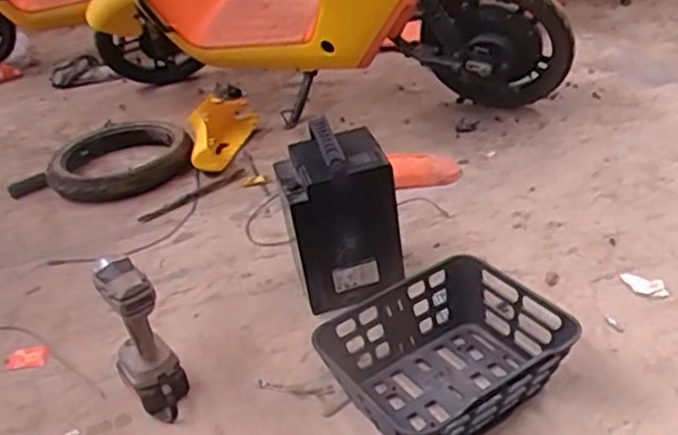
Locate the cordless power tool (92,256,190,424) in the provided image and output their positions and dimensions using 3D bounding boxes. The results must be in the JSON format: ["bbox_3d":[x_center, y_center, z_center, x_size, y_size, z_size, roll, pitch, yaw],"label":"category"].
[{"bbox_3d":[-0.291,0.179,1.049,0.089,0.255,0.093,-18,33,-17],"label":"cordless power tool"}]

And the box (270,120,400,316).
[{"bbox_3d":[0.003,0.004,1.221,0.174,0.309,0.122,-13,33,-8],"label":"box"}]

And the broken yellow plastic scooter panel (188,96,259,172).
[{"bbox_3d":[-0.279,-0.222,1.740,0.125,0.112,0.282,-5,33,5],"label":"broken yellow plastic scooter panel"}]

